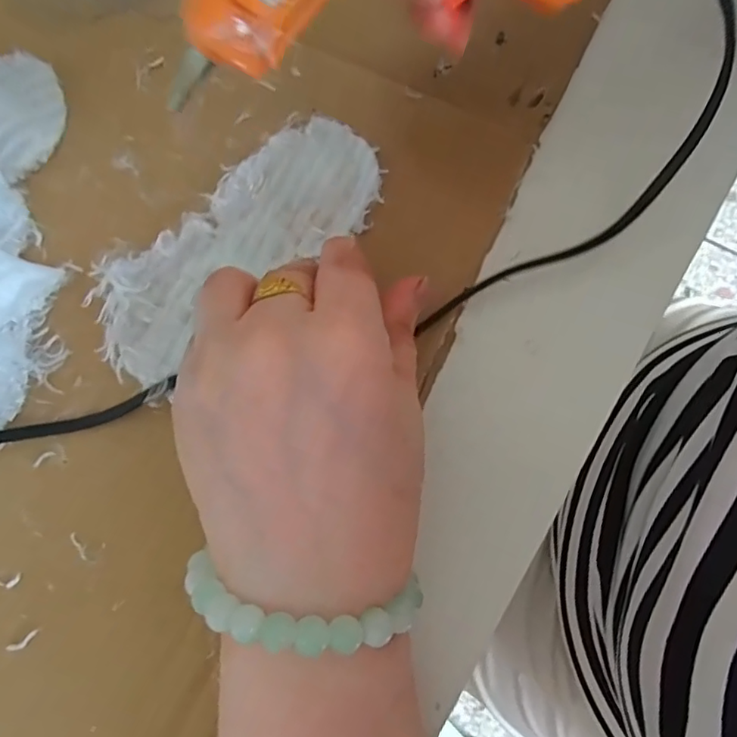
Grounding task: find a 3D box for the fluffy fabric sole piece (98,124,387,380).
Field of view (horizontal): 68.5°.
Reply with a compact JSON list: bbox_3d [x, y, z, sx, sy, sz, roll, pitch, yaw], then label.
[{"bbox_3d":[-0.054,-0.054,0.231,0.136,0.012,0.053,-42,80,-9],"label":"fluffy fabric sole piece"}]

